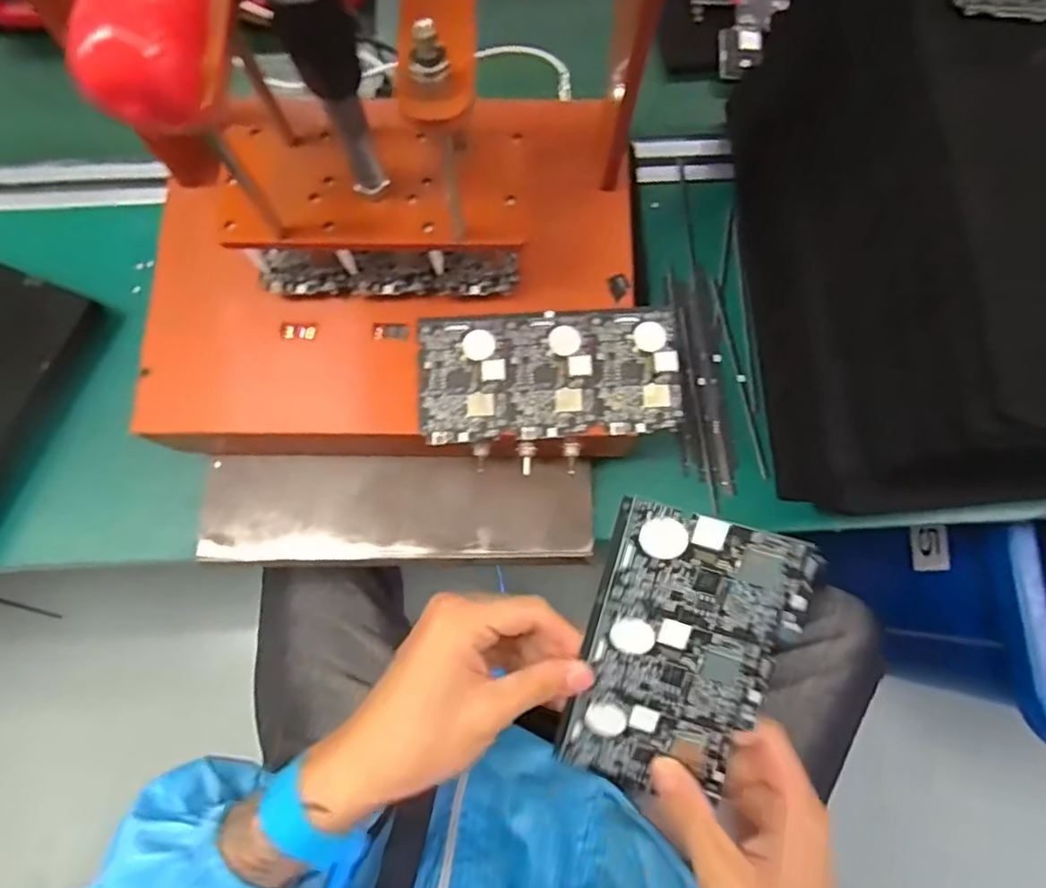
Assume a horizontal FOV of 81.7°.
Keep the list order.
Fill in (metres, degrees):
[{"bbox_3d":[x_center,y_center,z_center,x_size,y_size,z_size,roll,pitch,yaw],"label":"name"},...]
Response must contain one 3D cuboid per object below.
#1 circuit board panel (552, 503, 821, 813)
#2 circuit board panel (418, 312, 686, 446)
[{"bbox_3d":[0.070,0.106,0.285,0.083,0.004,0.162,15,115,10],"label":"circuit board panel"},{"bbox_3d":[0.019,-0.045,0.390,0.167,0.006,0.081,-3,74,-1],"label":"circuit board panel"}]

